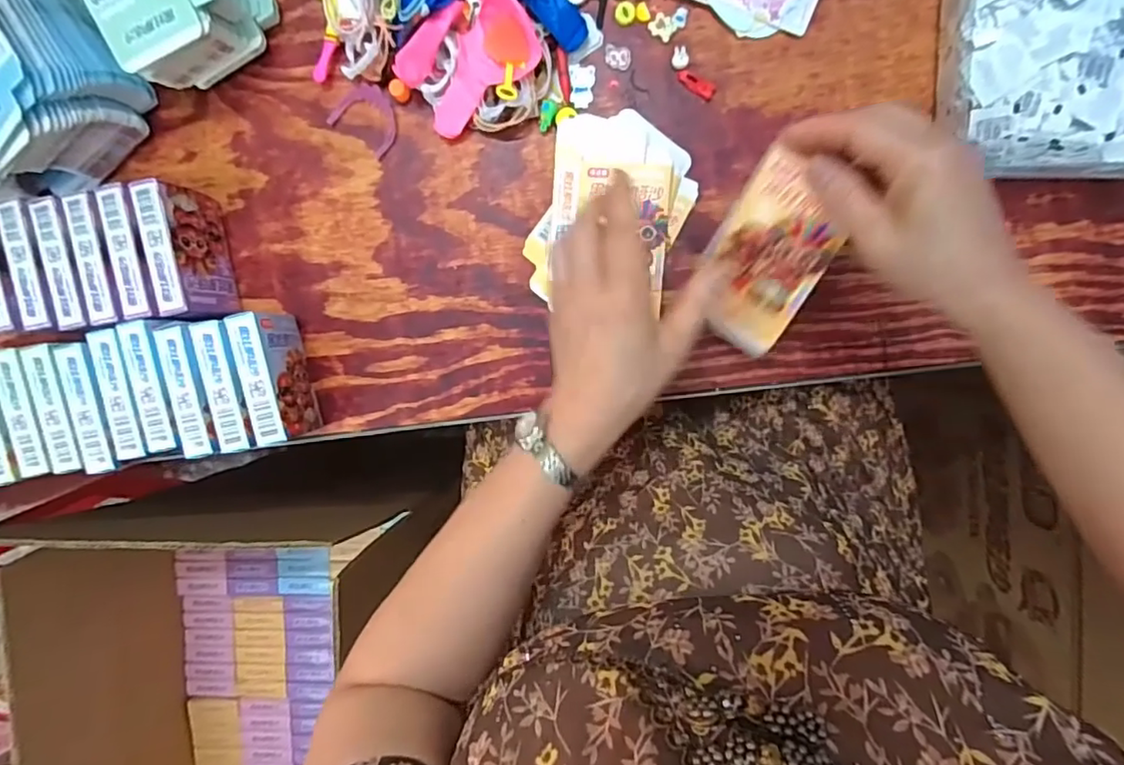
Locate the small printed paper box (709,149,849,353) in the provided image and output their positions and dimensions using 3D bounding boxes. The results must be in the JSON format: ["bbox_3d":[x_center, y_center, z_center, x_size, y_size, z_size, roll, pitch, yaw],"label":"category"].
[{"bbox_3d":[0.132,-0.078,0.388,0.069,0.011,0.118,30,127,5],"label":"small printed paper box"}]

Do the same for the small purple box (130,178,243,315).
[{"bbox_3d":[-0.272,-0.094,0.441,0.023,0.066,0.091,-11,92,4],"label":"small purple box"}]

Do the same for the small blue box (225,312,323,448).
[{"bbox_3d":[-0.207,-0.005,0.443,0.022,0.067,0.091,-11,92,4],"label":"small blue box"}]

